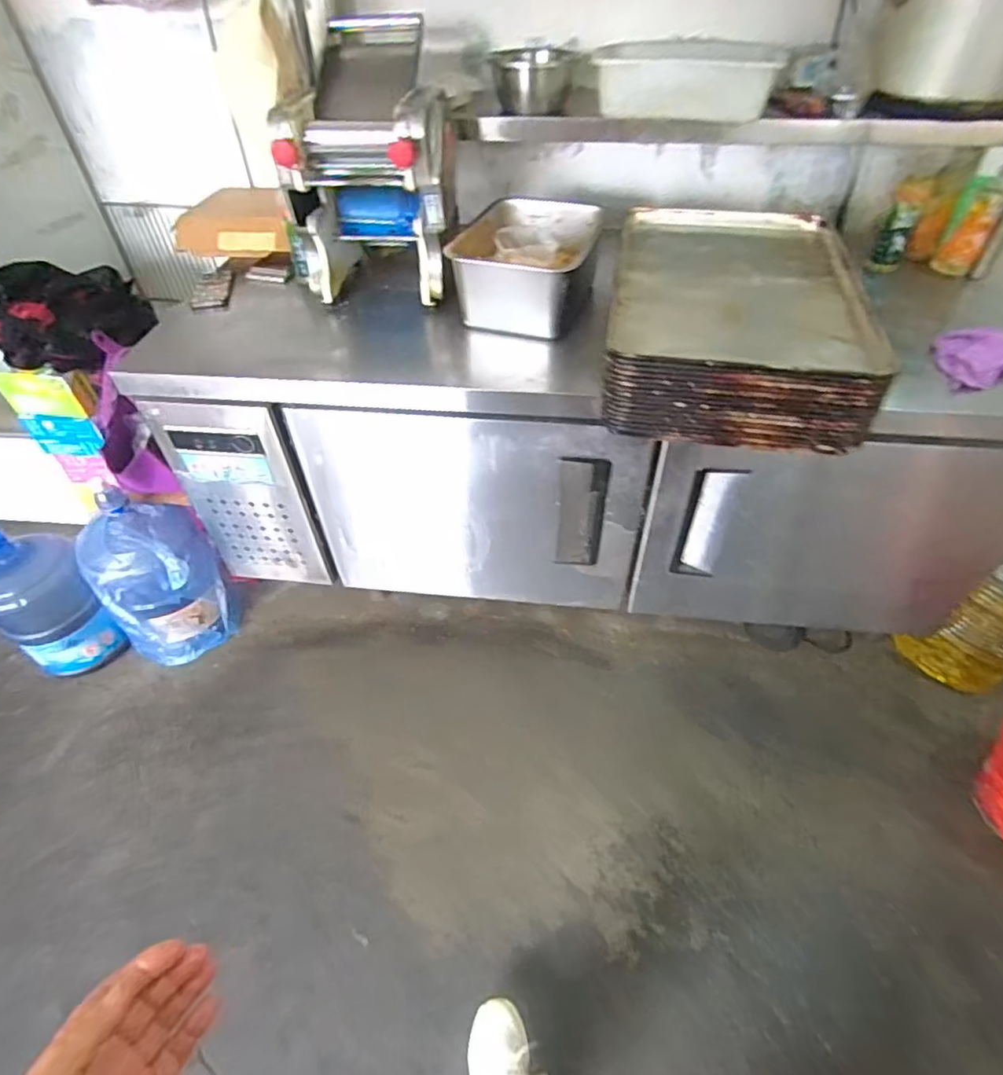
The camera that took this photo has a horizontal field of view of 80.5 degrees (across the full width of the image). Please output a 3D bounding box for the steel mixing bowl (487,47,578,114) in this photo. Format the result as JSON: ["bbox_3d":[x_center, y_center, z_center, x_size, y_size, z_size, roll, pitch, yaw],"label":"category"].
[{"bbox_3d":[0.062,-0.959,1.236,0.161,0.090,0.155,-1,46,-2],"label":"steel mixing bowl"}]

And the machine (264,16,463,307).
[{"bbox_3d":[-0.253,-0.763,1.220,0.303,0.404,0.427,1,46,-1],"label":"machine"}]

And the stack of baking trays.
[{"bbox_3d":[0.404,-0.400,1.058,0.395,0.136,0.588,8,47,6],"label":"stack of baking trays"}]

